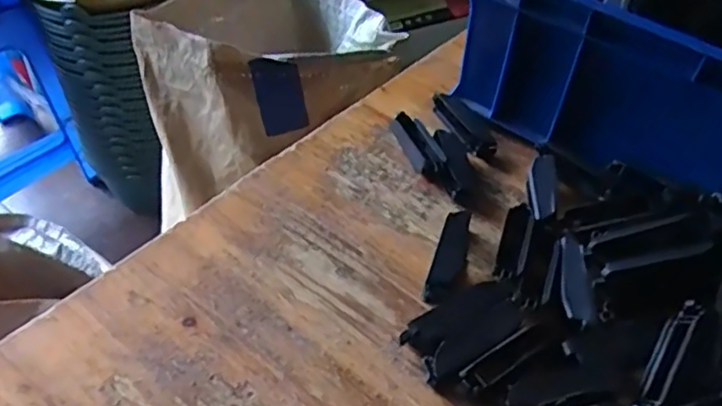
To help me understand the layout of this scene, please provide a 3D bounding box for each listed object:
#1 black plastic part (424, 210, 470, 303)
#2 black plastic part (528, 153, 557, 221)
[{"bbox_3d":[0.056,0.032,0.395,0.017,0.016,0.073,17,46,11],"label":"black plastic part"},{"bbox_3d":[0.128,-0.012,0.446,0.019,0.008,0.070,12,45,6],"label":"black plastic part"}]

